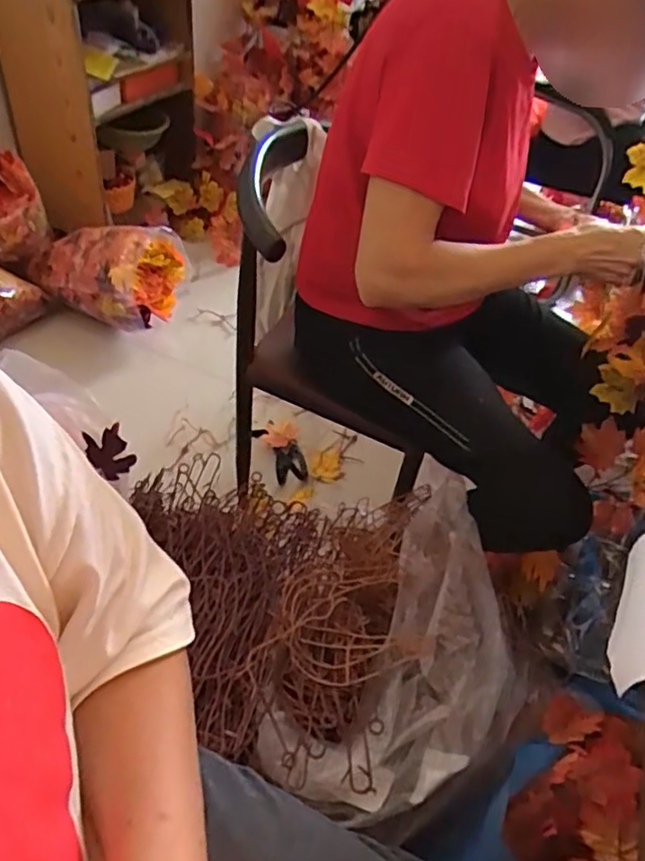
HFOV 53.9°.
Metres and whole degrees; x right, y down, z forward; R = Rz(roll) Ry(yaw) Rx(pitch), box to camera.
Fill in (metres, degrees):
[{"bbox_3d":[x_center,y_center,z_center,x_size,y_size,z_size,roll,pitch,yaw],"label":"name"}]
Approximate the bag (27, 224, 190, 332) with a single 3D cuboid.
[{"bbox_3d":[-0.579,-0.444,1.734,0.391,0.202,0.243,22,47,15],"label":"bag"}]

